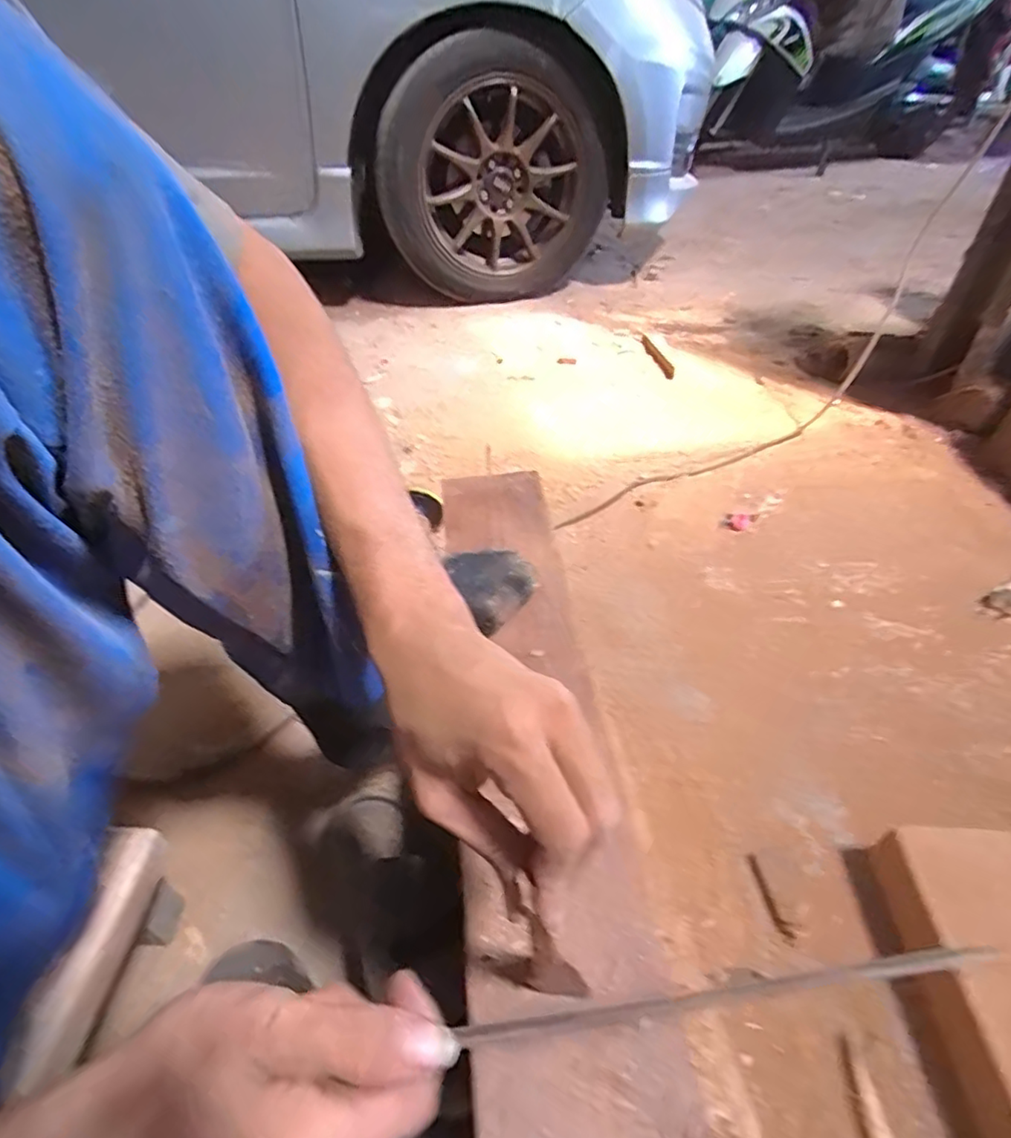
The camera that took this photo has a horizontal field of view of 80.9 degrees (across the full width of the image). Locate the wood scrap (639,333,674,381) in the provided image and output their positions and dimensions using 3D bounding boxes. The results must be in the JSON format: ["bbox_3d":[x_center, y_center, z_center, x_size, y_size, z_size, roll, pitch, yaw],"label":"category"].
[{"bbox_3d":[0.385,-0.534,1.492,0.030,0.016,0.252,-5,40,-3],"label":"wood scrap"}]

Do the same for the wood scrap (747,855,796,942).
[{"bbox_3d":[0.237,0.294,0.535,0.011,0.005,0.073,-7,41,-6],"label":"wood scrap"}]

